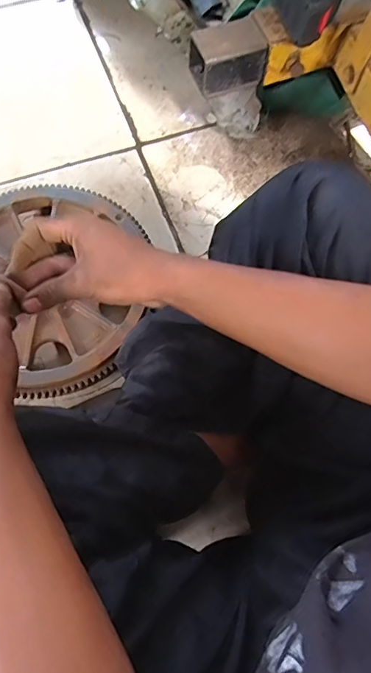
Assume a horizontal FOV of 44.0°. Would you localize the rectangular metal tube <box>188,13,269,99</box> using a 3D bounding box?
[{"bbox_3d":[0.060,-0.414,0.681,0.102,0.072,0.069,-22,71,-10],"label":"rectangular metal tube"}]

